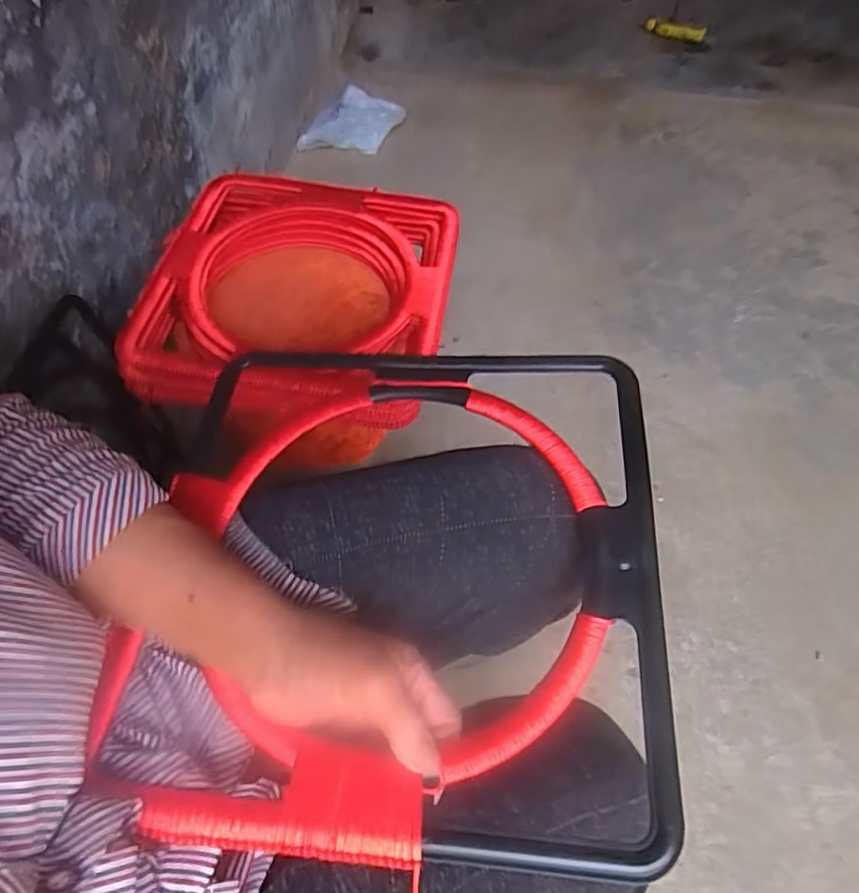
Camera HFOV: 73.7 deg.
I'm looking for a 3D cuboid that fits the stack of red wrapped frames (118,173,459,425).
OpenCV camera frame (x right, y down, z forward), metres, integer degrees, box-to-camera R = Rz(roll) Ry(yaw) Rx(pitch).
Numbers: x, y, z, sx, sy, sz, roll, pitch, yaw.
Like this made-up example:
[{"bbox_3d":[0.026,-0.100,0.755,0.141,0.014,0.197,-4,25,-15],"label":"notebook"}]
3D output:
[{"bbox_3d":[-0.151,-0.184,0.694,0.336,0.080,0.329,9,57,5],"label":"stack of red wrapped frames"}]

